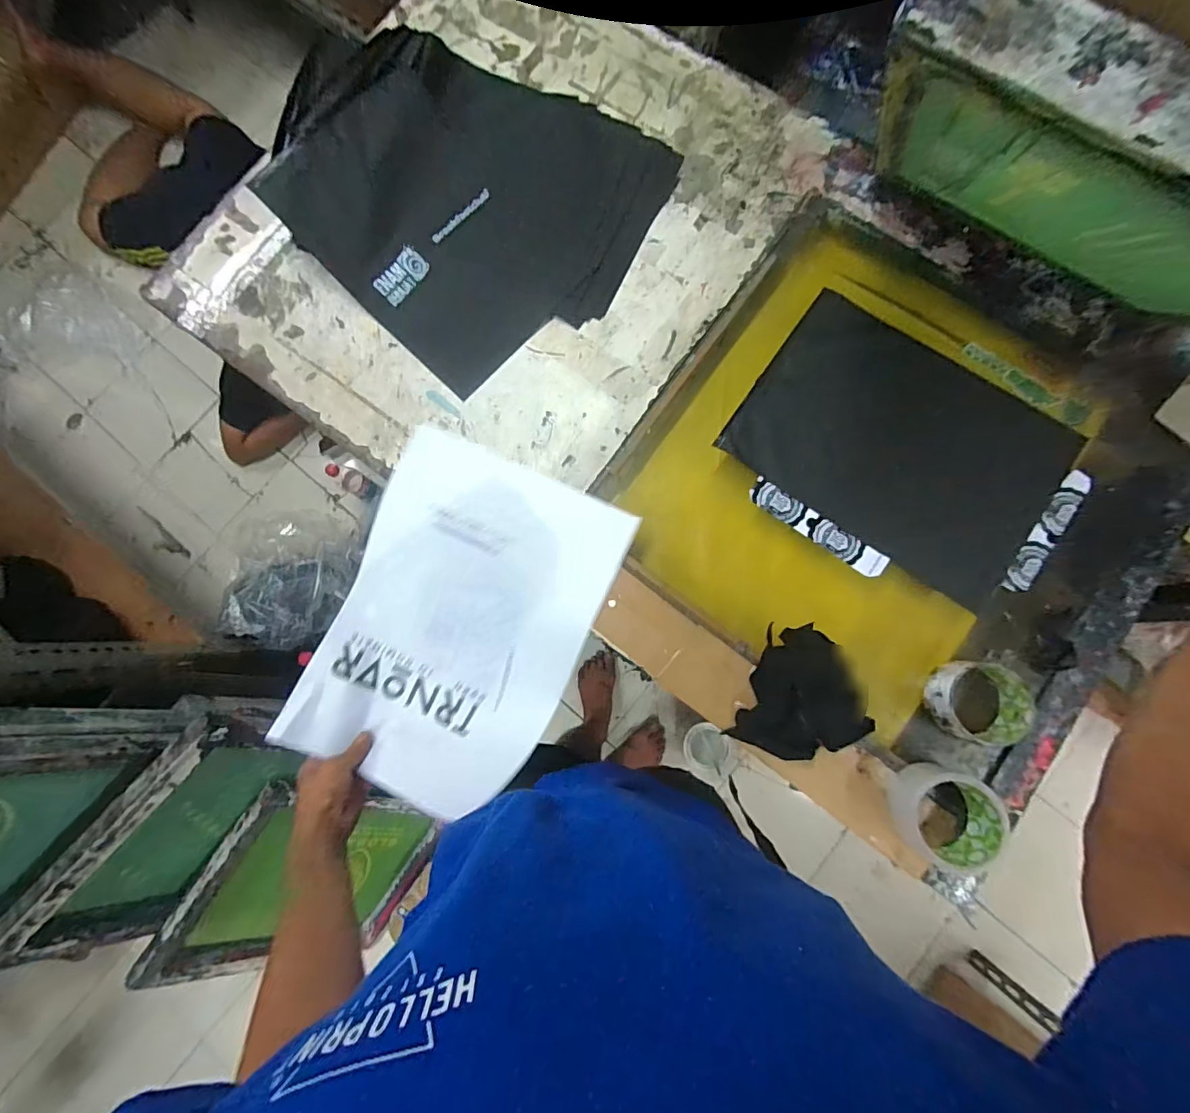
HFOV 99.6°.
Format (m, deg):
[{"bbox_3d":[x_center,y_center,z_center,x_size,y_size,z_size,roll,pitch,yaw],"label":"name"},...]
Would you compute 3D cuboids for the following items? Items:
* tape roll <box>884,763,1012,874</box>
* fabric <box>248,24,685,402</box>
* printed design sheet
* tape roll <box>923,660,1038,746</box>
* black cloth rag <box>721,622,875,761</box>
[{"bbox_3d":[0.353,0.261,0.505,0.096,0.053,0.088,0,83,2],"label":"tape roll"},{"bbox_3d":[-0.154,-0.471,0.624,0.444,0.075,0.415,42,87,6],"label":"fabric"},{"bbox_3d":[-0.162,0.081,0.609,0.296,0.069,0.404,23,85,5],"label":"printed design sheet"},{"bbox_3d":[0.402,0.152,0.524,0.092,0.042,0.079,11,84,4],"label":"tape roll"},{"bbox_3d":[0.233,0.152,0.543,0.130,0.037,0.143,23,85,5],"label":"black cloth rag"}]

